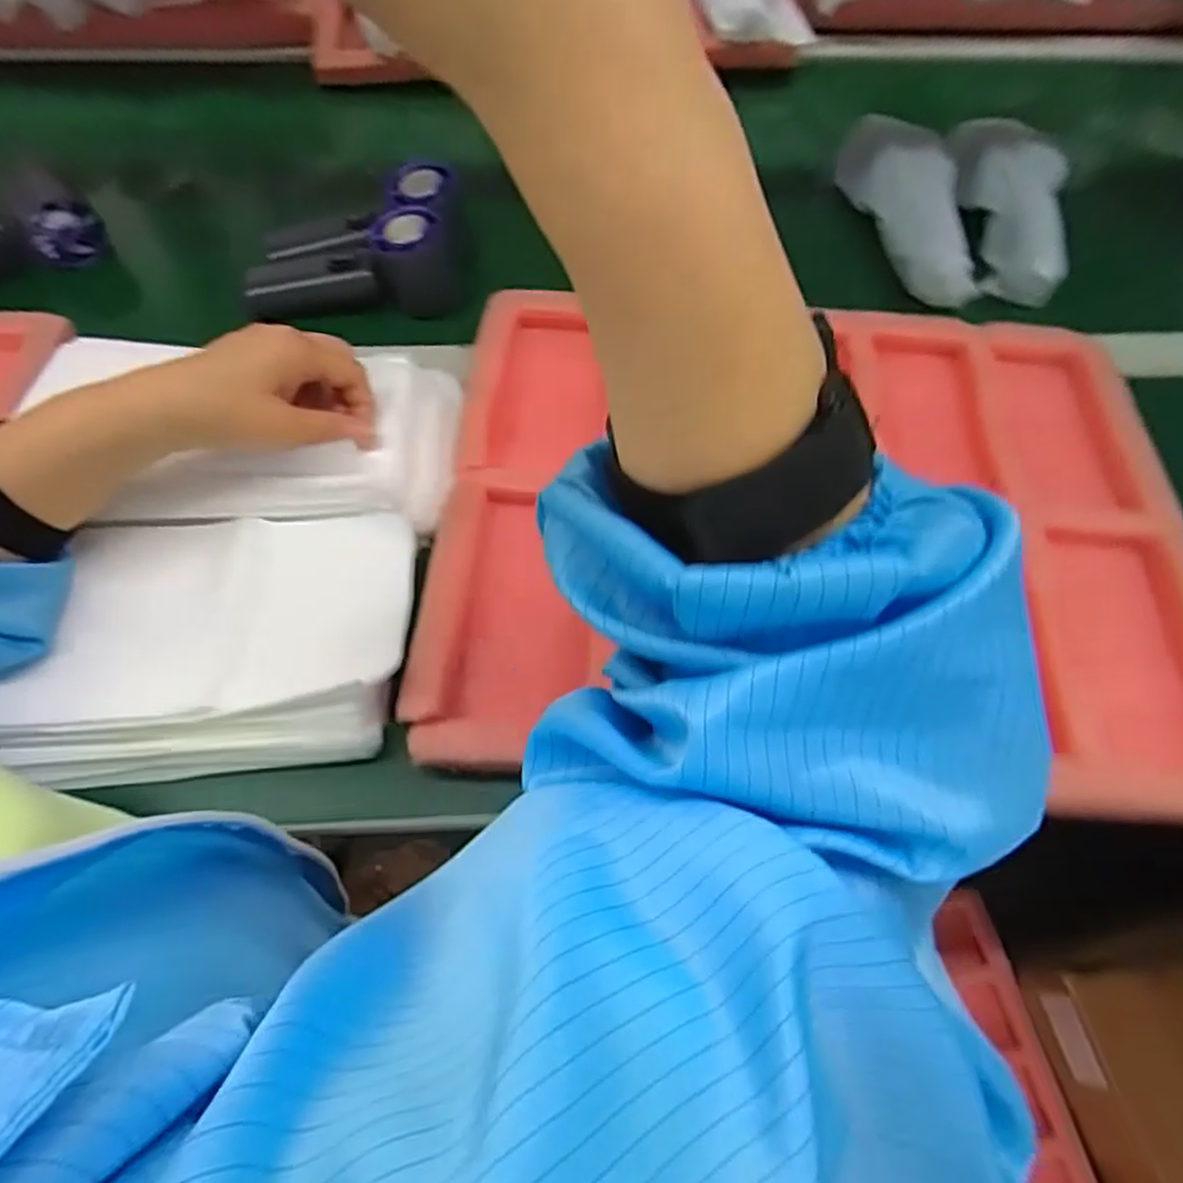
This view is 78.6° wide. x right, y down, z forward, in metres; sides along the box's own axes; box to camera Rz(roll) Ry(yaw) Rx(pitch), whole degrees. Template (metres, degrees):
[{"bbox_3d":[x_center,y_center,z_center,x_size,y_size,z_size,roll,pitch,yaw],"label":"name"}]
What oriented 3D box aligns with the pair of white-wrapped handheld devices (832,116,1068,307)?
[{"bbox_3d":[0.303,-0.316,0.585,0.142,0.051,0.196,-9,62,-7],"label":"pair of white-wrapped handheld devices"}]

